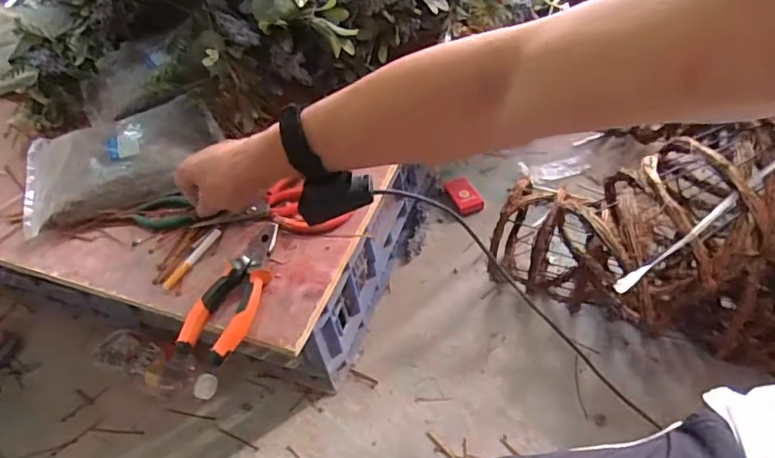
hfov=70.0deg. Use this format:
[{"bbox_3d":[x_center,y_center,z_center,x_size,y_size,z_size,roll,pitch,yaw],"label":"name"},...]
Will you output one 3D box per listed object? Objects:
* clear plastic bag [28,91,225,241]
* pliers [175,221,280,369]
[{"bbox_3d":[-0.322,-0.086,0.680,0.226,0.045,0.158,-18,48,-9],"label":"clear plastic bag"},{"bbox_3d":[-0.149,0.058,0.549,0.058,0.033,0.155,9,50,15],"label":"pliers"}]

